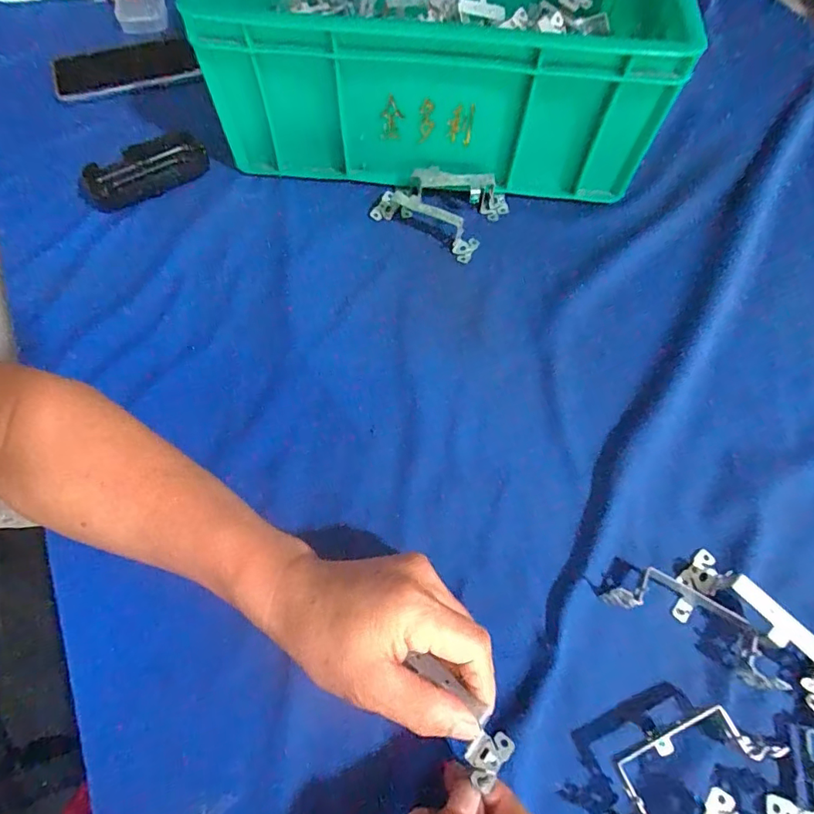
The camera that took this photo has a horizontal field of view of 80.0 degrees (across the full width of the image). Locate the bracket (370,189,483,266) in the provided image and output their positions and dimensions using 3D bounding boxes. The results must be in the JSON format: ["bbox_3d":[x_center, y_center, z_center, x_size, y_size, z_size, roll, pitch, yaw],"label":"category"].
[{"bbox_3d":[0.016,-0.179,0.454,0.107,0.028,0.033,31,68,13],"label":"bracket"}]

